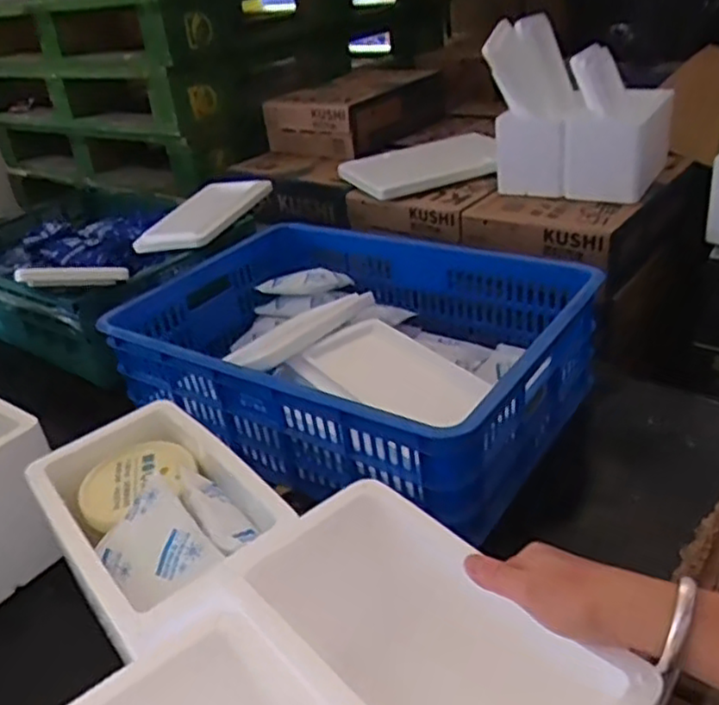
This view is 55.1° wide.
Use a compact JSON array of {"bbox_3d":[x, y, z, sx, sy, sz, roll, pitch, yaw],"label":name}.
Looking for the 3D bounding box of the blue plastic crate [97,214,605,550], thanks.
[{"bbox_3d":[-0.007,-0.007,0.998,0.592,0.170,0.435,13,36,31],"label":"blue plastic crate"}]

